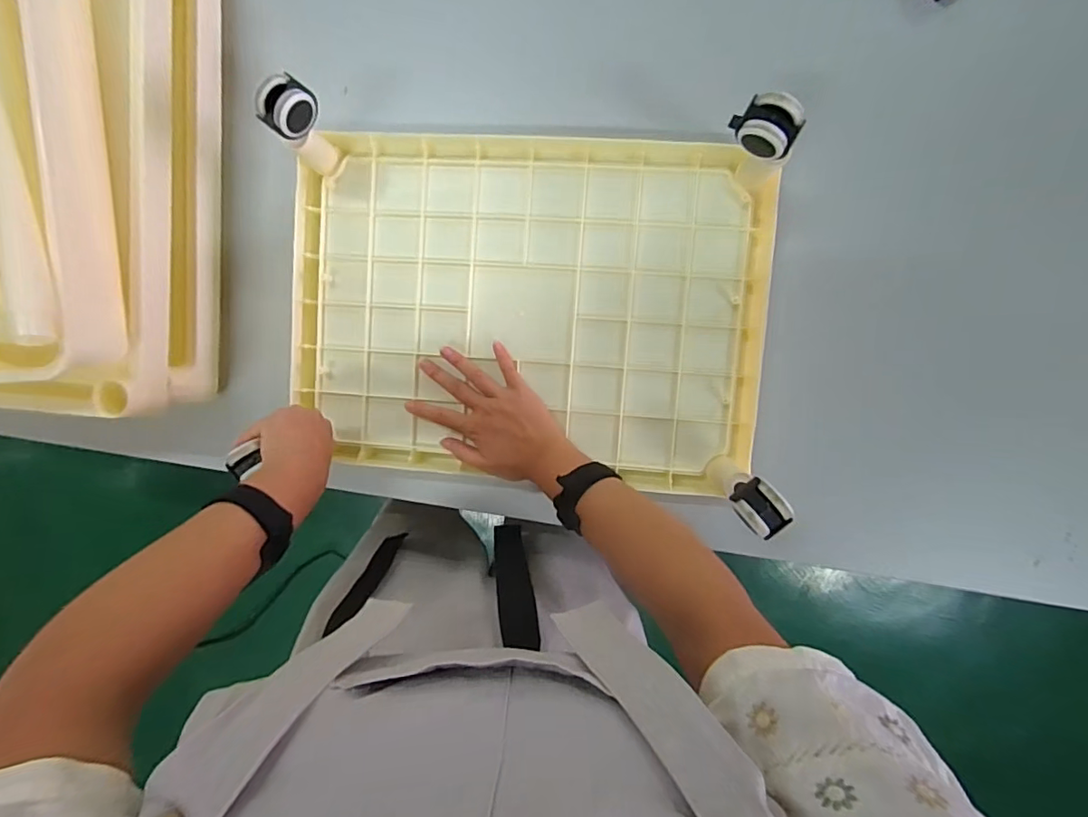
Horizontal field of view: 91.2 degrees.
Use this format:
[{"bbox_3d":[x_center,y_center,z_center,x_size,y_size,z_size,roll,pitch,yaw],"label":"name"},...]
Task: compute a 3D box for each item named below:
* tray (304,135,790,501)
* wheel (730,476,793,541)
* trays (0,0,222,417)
[{"bbox_3d":[-0.017,-0.100,0.555,0.484,0.039,0.337,5,95,6],"label":"tray"},{"bbox_3d":[0.189,0.087,0.469,0.043,0.040,0.047,-43,89,7],"label":"wheel"},{"bbox_3d":[-0.506,-0.237,0.518,0.276,0.172,0.468,5,95,6],"label":"trays"}]

